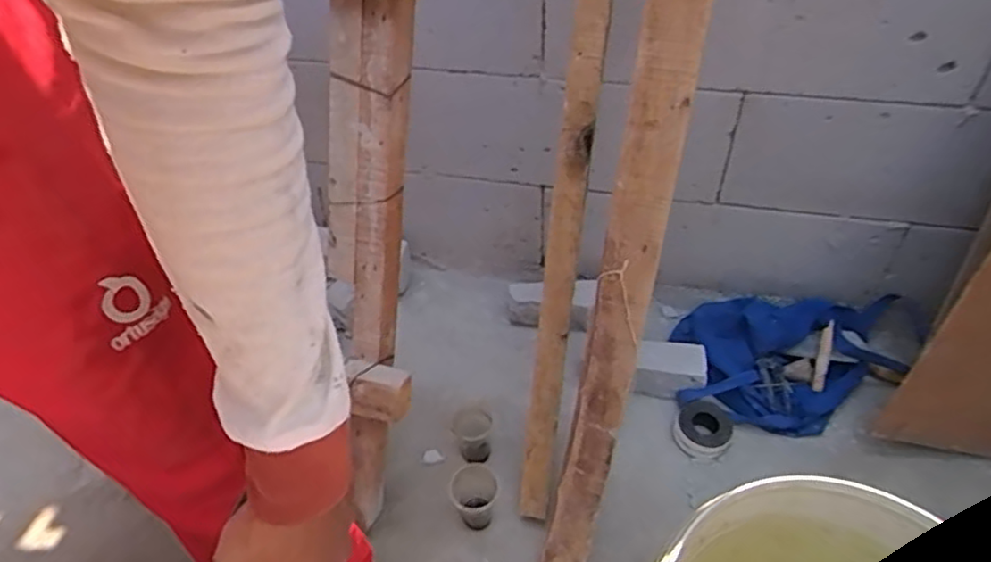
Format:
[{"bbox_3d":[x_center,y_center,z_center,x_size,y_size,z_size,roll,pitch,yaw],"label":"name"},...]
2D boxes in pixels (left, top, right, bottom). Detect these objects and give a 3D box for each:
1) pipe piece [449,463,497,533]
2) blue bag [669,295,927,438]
[{"bbox_3d":[-0.031,0.312,0.909,0.062,0.084,0.063,-1,43,1],"label":"pipe piece"},{"bbox_3d":[0.488,0.132,1.060,0.356,0.112,0.228,8,44,11],"label":"blue bag"}]

